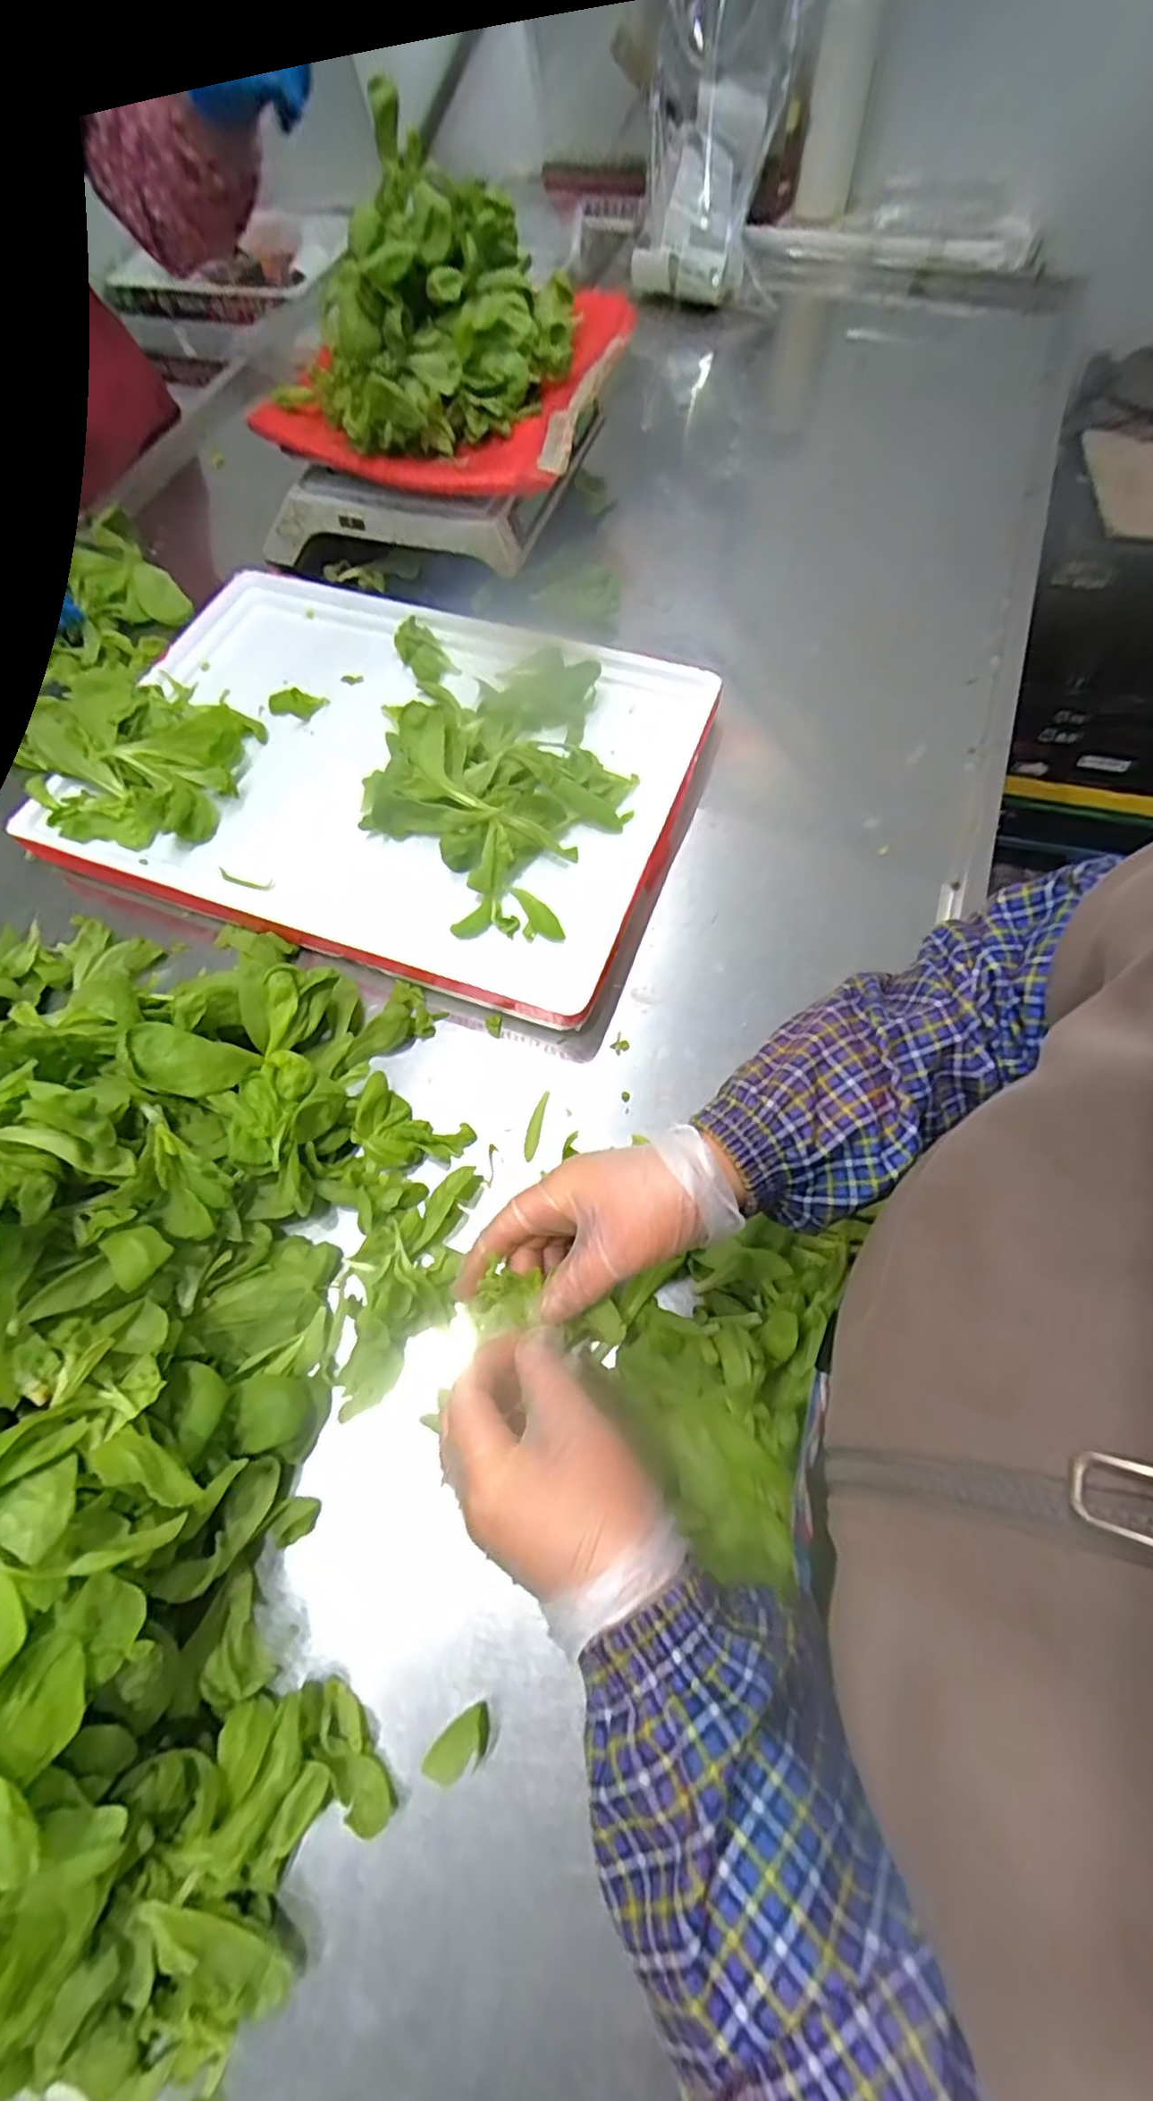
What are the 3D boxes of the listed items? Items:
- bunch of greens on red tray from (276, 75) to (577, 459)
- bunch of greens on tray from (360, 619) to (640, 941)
[{"bbox_3d":[-0.151,-0.690,0.659,0.247,0.123,0.226,14,66,8],"label":"bunch of greens on red tray"},{"bbox_3d":[-0.069,-0.257,0.604,0.224,0.056,0.349,2,65,3],"label":"bunch of greens on tray"}]

